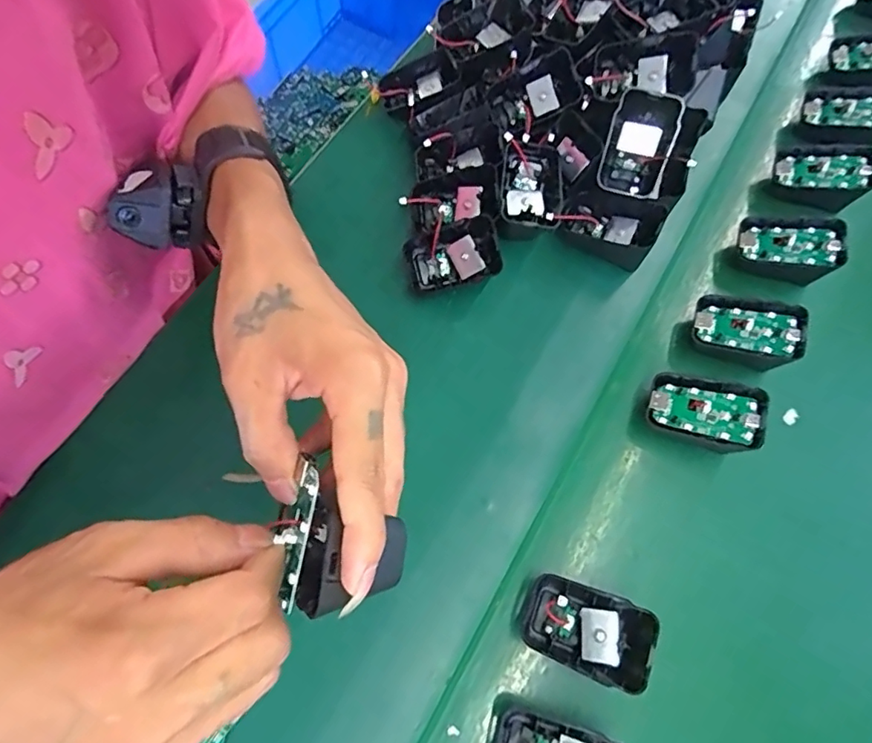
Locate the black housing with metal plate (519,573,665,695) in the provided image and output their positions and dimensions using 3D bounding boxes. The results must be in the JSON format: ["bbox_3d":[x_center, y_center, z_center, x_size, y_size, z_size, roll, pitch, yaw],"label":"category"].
[{"bbox_3d":[0.086,0.148,0.308,0.071,0.020,0.045,18,73,21],"label":"black housing with metal plate"}]

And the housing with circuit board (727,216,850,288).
[{"bbox_3d":[0.268,-0.096,0.414,0.067,0.042,0.041,17,70,5],"label":"housing with circuit board"}]

